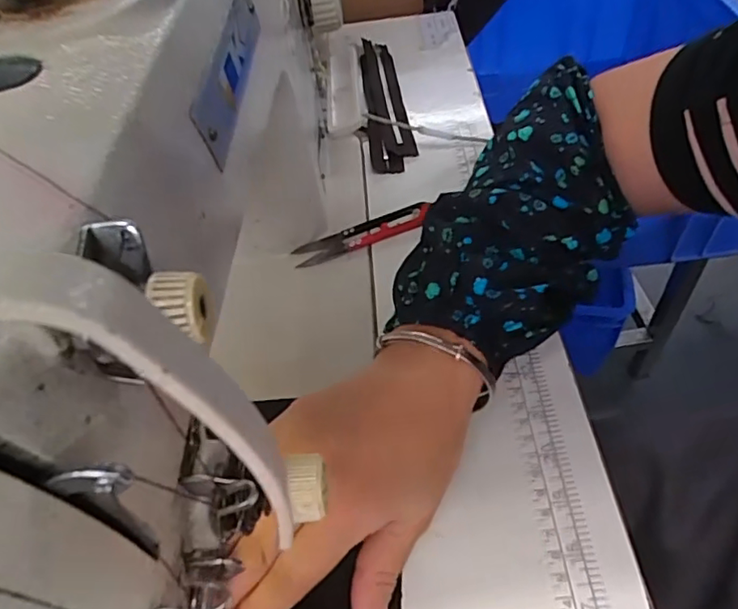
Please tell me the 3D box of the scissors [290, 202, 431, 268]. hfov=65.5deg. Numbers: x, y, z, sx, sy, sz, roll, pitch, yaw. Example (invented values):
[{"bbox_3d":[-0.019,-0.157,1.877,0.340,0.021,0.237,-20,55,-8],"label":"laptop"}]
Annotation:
[{"bbox_3d":[-0.005,-0.052,0.423,0.102,0.018,0.022,-17,49,-7],"label":"scissors"}]

